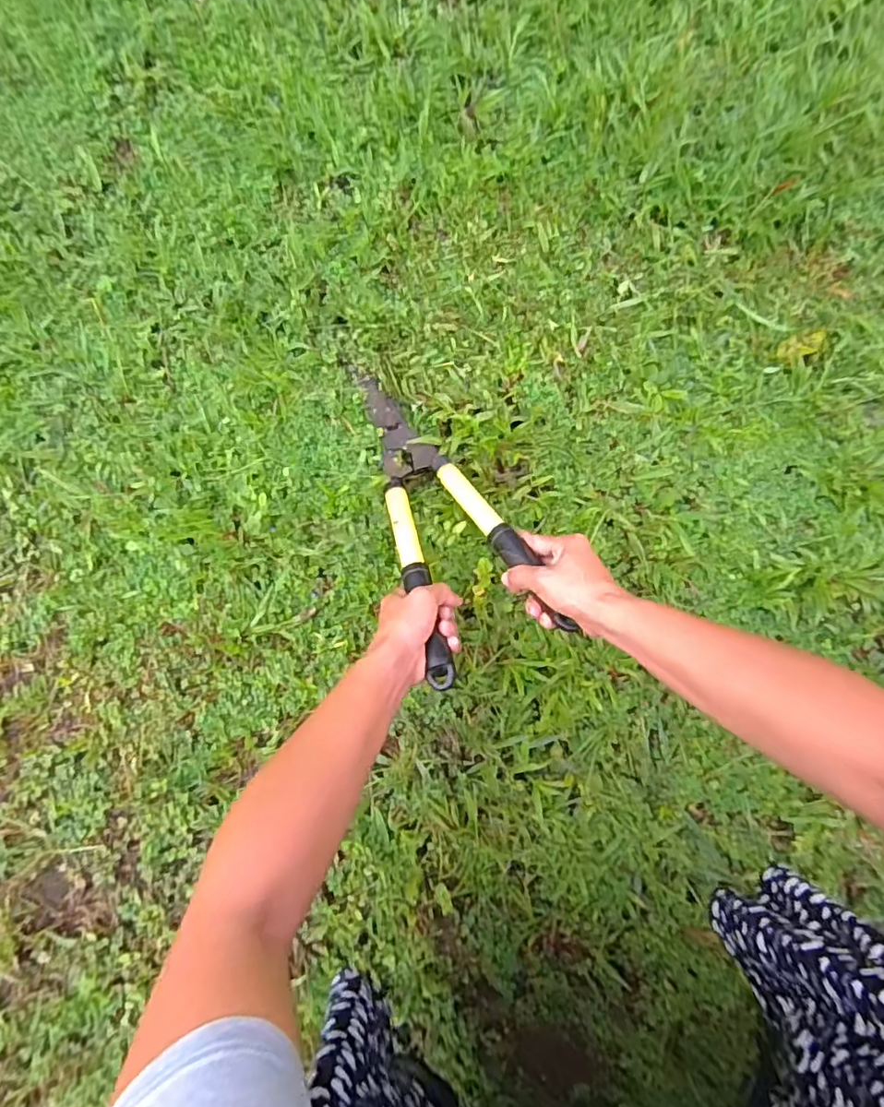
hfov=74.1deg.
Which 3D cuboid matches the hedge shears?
[{"bbox_3d":[-0.007,-0.059,0.656,0.129,0.048,0.412,-20,56,-5],"label":"hedge shears"}]

